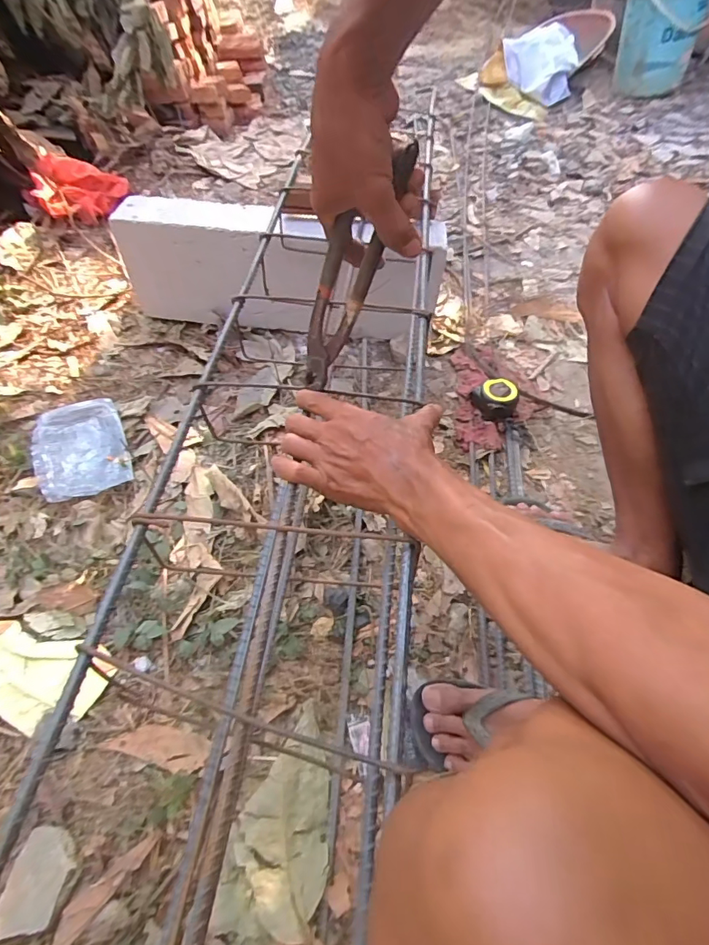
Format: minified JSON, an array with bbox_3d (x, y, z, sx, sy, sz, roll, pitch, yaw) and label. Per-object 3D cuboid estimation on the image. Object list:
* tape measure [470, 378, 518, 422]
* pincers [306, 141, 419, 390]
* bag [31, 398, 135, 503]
[{"bbox_3d":[0.248,-0.128,0.840,0.065,0.053,0.066,0,52,0],"label":"tape measure"},{"bbox_3d":[-0.008,-0.180,0.427,0.048,0.212,0.023,22,31,-5],"label":"pincers"},{"bbox_3d":[-0.447,-0.042,0.768,0.133,0.020,0.190,-20,57,-17],"label":"bag"}]

